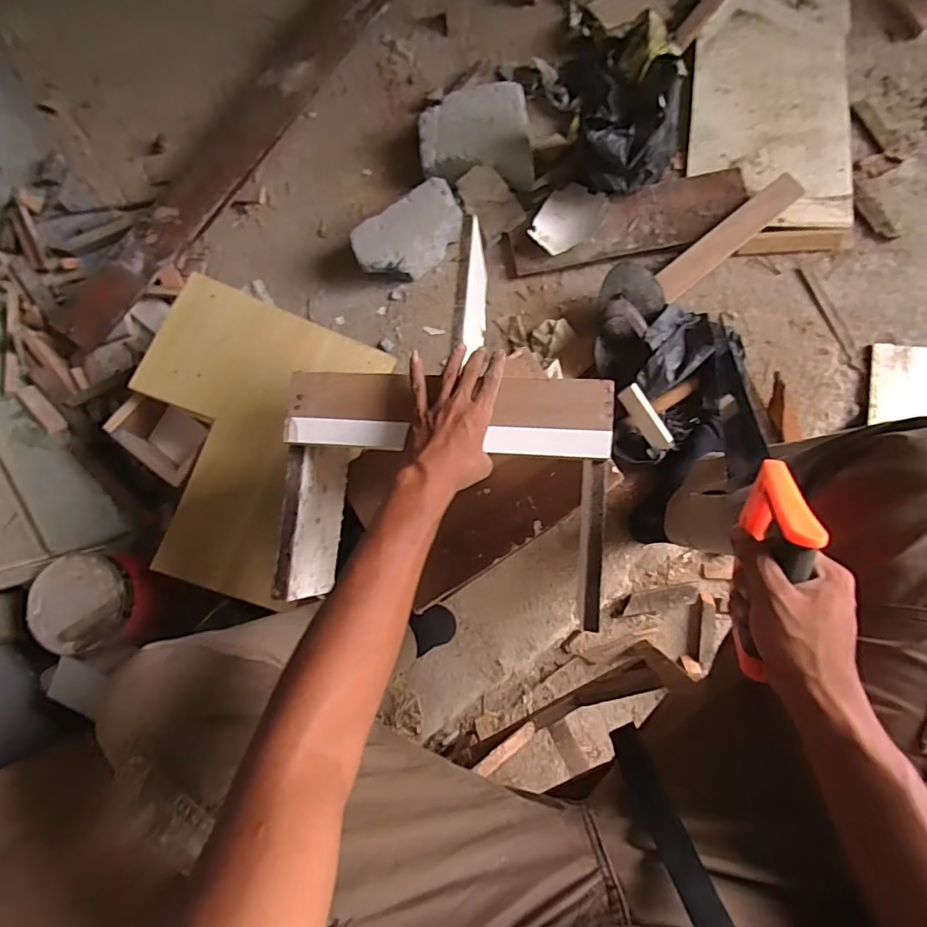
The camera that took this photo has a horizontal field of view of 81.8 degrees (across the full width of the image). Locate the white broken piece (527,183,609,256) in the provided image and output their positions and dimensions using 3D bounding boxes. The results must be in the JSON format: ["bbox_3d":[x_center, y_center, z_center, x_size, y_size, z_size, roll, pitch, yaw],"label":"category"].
[{"bbox_3d":[0.187,-0.440,0.960,0.108,0.012,0.138,35,89,10],"label":"white broken piece"}]

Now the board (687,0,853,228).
[{"bbox_3d":[0.559,-0.687,0.966,0.264,0.023,0.546,5,84,8],"label":"board"}]

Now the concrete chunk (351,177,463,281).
[{"bbox_3d":[-0.097,-0.419,0.988,0.204,0.078,0.128,-30,81,3],"label":"concrete chunk"}]

